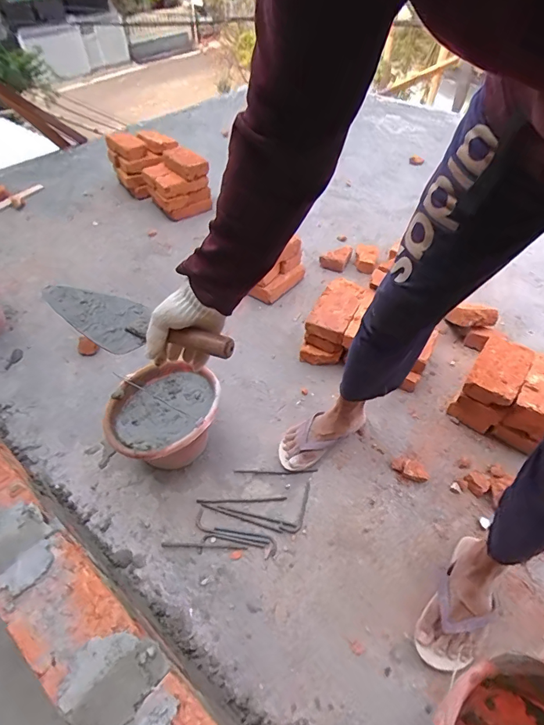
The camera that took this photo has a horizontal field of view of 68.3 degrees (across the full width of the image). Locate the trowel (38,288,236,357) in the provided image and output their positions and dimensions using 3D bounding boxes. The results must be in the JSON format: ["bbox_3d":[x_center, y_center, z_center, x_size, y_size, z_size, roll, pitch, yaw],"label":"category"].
[{"bbox_3d":[-0.195,-0.055,0.594,0.297,0.075,0.082,15,49,19],"label":"trowel"}]

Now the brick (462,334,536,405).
[{"bbox_3d":[0.546,0.021,0.968,0.109,0.060,0.183,30,54,25],"label":"brick"}]

